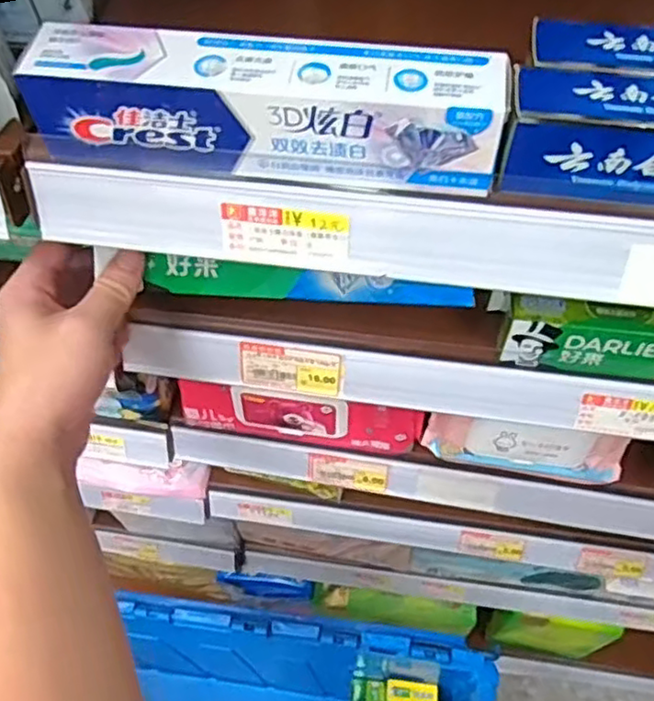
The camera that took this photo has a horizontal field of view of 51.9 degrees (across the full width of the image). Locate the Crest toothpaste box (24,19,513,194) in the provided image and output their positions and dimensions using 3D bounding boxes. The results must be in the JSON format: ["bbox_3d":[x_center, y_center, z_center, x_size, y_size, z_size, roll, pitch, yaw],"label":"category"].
[{"bbox_3d":[-0.028,-0.113,0.309,0.210,0.045,0.041,8,61,6],"label":"Crest toothpaste box"}]

